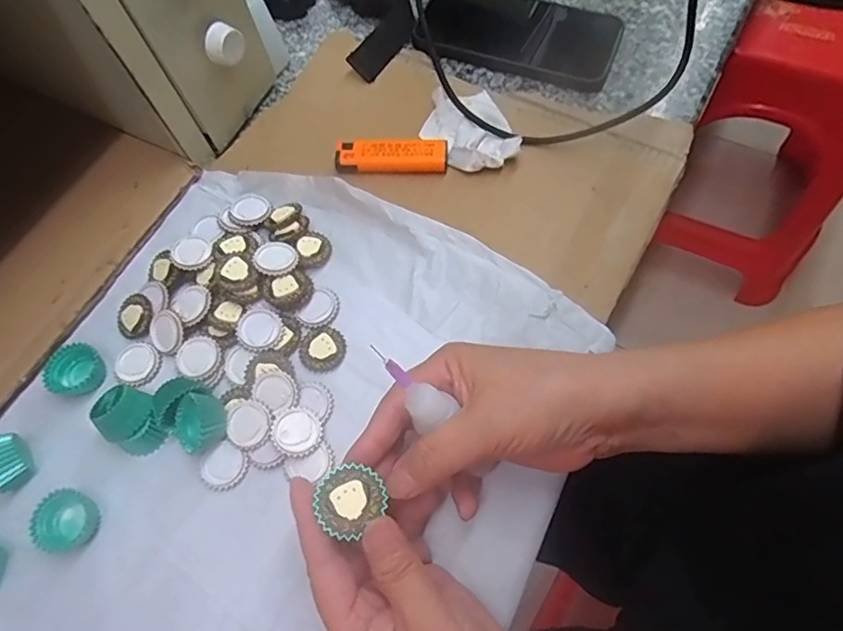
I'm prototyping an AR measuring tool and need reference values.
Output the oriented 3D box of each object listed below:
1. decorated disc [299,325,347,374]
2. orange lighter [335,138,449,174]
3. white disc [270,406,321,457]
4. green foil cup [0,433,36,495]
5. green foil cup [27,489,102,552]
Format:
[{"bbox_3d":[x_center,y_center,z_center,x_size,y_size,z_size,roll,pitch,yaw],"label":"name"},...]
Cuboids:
[{"bbox_3d":[-0.062,0.020,0.342,0.029,0.004,0.029,-1,64,3],"label":"decorated disc"},{"bbox_3d":[-0.022,-0.113,0.395,0.079,0.014,0.024,2,64,5],"label":"orange lighter"},{"bbox_3d":[-0.072,0.066,0.316,0.028,0.004,0.027,6,65,-13],"label":"white disc"},{"bbox_3d":[-0.236,0.085,0.317,0.018,0.029,0.031,-19,64,-6],"label":"green foil cup"},{"bbox_3d":[-0.199,0.115,0.308,0.028,0.017,0.030,-1,64,3],"label":"green foil cup"}]

